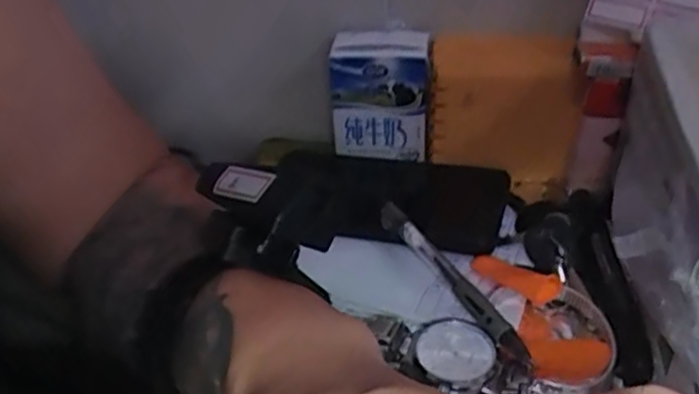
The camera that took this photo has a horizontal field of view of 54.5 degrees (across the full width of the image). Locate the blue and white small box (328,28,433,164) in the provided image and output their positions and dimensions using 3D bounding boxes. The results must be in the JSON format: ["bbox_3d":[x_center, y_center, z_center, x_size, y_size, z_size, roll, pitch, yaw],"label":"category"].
[{"bbox_3d":[0.023,-0.070,0.481,0.066,0.087,0.033,3,35,11],"label":"blue and white small box"}]

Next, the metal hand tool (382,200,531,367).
[{"bbox_3d":[0.054,0.041,0.374,0.010,0.015,0.140,-18,36,-20],"label":"metal hand tool"}]

